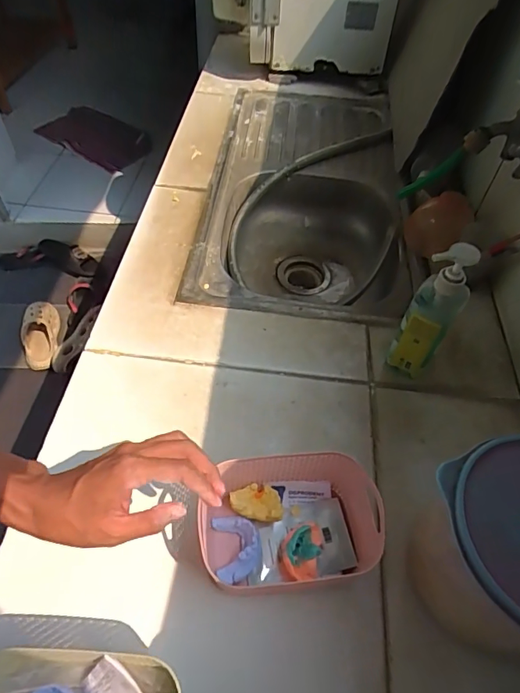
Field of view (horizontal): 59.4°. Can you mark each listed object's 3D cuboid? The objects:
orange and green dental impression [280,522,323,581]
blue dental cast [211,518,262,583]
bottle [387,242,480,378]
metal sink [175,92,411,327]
[{"bbox_3d":[0.042,0.211,0.473,0.039,0.021,0.057,14,56,3],"label":"orange and green dental impression"},{"bbox_3d":[-0.023,0.206,0.471,0.048,0.023,0.063,-5,57,-9],"label":"blue dental cast"},{"bbox_3d":[0.212,-0.037,0.570,0.061,0.194,0.057,34,60,16],"label":"bottle"},{"bbox_3d":[0.091,-0.300,0.972,0.368,0.171,0.747,8,56,-1],"label":"metal sink"}]

